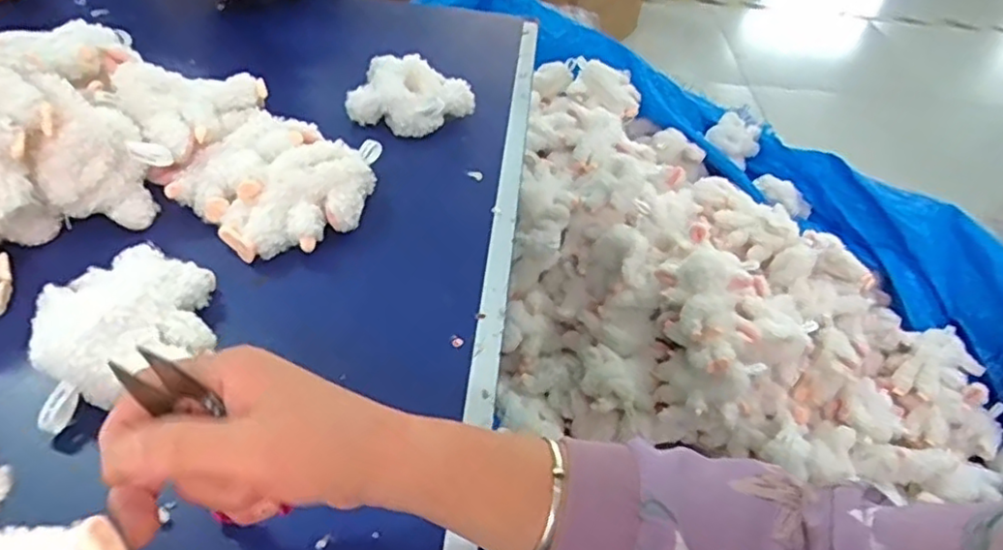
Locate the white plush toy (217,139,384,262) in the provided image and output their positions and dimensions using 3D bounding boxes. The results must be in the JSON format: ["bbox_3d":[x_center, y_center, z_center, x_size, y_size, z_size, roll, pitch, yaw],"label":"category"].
[{"bbox_3d":[-0.147,-0.064,0.535,0.150,0.053,0.068,-31,55,-32],"label":"white plush toy"}]

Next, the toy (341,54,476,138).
[{"bbox_3d":[-0.093,-0.184,0.662,0.116,0.069,0.085,19,45,13],"label":"toy"}]

